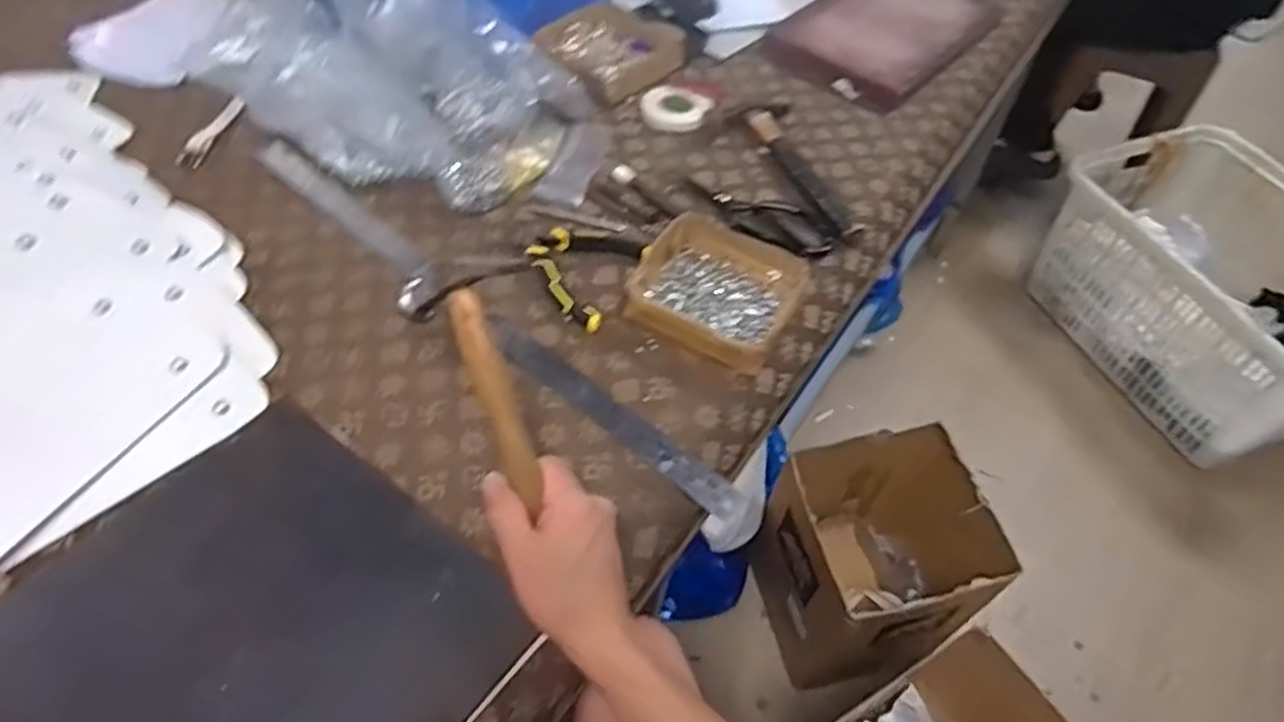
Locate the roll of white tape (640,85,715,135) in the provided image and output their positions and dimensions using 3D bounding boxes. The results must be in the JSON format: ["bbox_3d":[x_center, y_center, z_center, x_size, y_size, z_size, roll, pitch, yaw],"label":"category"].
[{"bbox_3d":[0.038,-0.299,0.892,0.083,0.011,0.083,2,52,-3],"label":"roll of white tape"}]

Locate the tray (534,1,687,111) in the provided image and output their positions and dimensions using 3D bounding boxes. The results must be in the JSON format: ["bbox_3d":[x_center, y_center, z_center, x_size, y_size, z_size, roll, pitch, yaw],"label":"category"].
[{"bbox_3d":[-0.036,-0.394,0.938,0.145,0.023,0.149,43,67,8],"label":"tray"}]

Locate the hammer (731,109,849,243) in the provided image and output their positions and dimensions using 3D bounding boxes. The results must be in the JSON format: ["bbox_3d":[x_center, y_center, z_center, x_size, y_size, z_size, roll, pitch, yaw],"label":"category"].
[{"bbox_3d":[0.171,-0.213,0.825,0.070,0.017,0.226,-13,55,-14],"label":"hammer"}]

